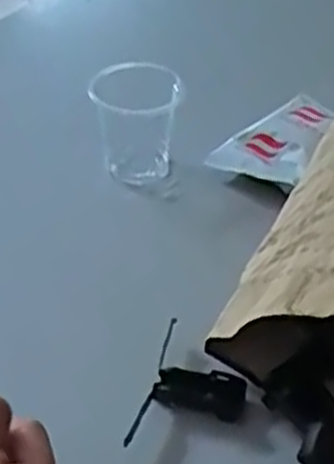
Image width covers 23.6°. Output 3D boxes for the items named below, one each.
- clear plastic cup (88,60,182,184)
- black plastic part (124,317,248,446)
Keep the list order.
[{"bbox_3d":[-0.020,-0.075,0.538,0.055,0.071,0.053,1,41,-1],"label":"clear plastic cup"},{"bbox_3d":[0.013,0.084,0.400,0.047,0.020,0.065,14,43,13],"label":"black plastic part"}]

